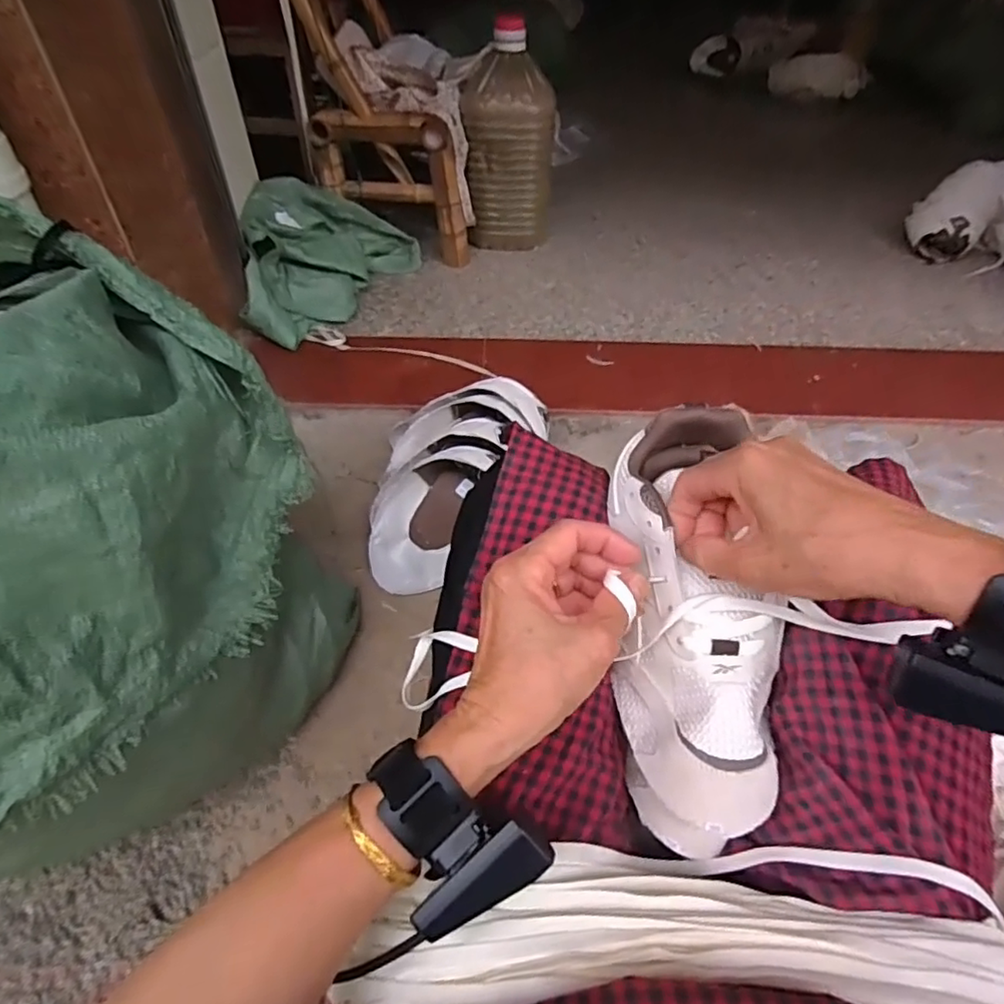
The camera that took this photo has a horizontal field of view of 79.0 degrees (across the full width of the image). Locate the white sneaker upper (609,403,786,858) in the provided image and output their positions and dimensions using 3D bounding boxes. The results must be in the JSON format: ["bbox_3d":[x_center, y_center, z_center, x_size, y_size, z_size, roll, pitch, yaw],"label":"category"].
[{"bbox_3d":[0.121,0.069,0.376,0.094,0.065,0.263,1,70,0],"label":"white sneaker upper"}]

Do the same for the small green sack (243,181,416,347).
[{"bbox_3d":[-0.329,-0.482,1.211,0.323,0.160,0.384,-6,48,-6],"label":"small green sack"}]

